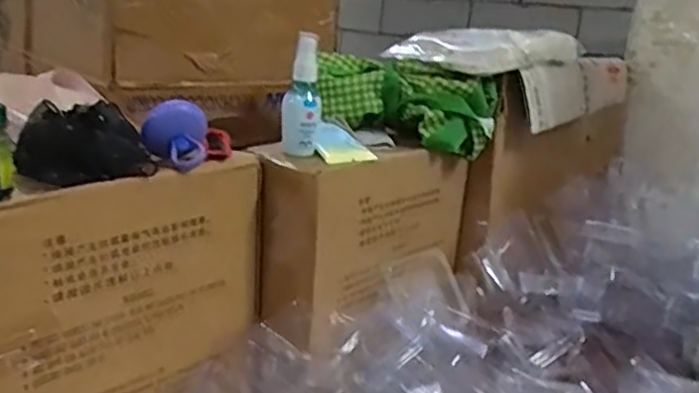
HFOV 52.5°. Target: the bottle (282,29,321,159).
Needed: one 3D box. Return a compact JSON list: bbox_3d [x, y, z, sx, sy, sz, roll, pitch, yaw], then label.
[{"bbox_3d":[-0.047,-0.099,0.698,0.037,0.116,0.034,3,16,-5],"label":"bottle"}]

